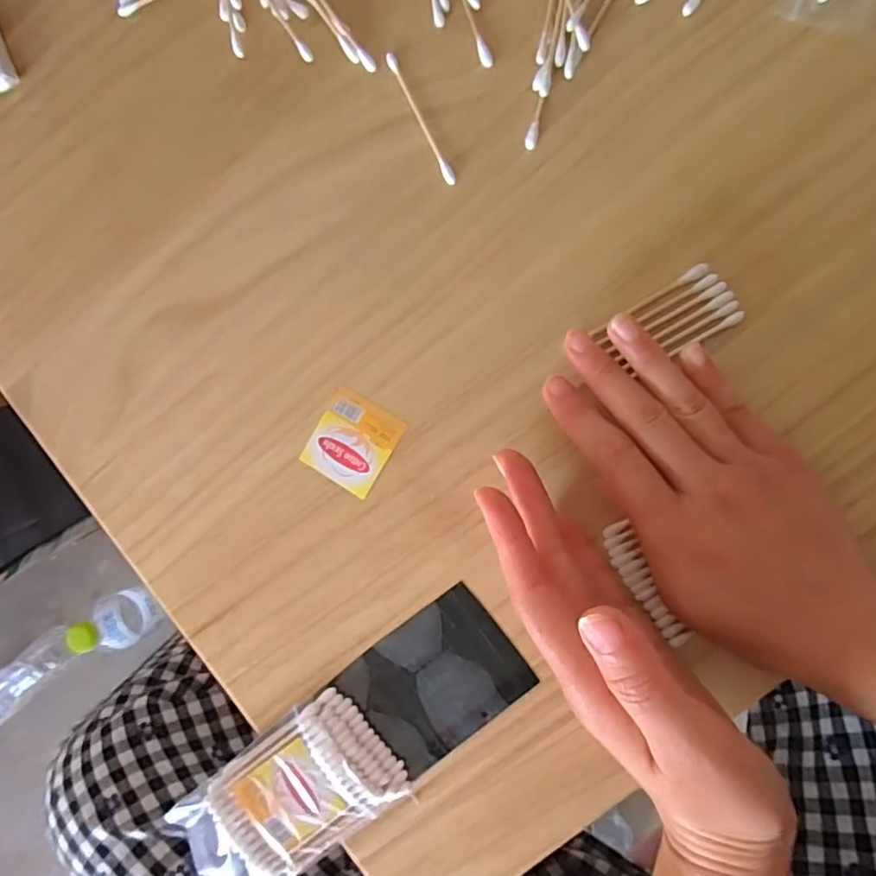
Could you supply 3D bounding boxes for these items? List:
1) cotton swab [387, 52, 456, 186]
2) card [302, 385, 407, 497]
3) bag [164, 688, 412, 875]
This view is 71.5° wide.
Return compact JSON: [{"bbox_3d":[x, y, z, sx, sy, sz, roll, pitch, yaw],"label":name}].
[{"bbox_3d":[-0.008,-0.153,0.290,0.005,0.004,0.070,-26,88,6],"label":"cotton swab"},{"bbox_3d":[-0.042,0.002,0.297,0.038,0.004,0.043,32,95,5],"label":"card"},{"bbox_3d":[-0.077,0.181,0.297,0.118,0.016,0.063,-41,87,6],"label":"bag"}]

